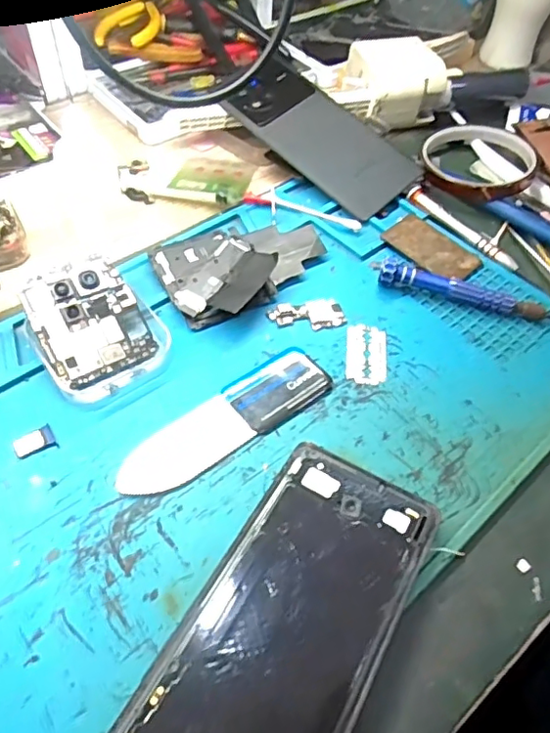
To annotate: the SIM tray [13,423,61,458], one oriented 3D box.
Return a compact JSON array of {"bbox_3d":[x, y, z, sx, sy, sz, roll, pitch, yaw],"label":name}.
[{"bbox_3d":[-0.116,0.036,0.274,0.018,0.004,0.014,-26,60,-22],"label":"SIM tray"}]

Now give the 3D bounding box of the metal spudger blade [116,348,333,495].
[{"bbox_3d":[-0.024,0.026,0.289,0.119,0.005,0.034,-31,62,-25],"label":"metal spudger blade"}]

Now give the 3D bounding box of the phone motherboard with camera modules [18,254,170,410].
[{"bbox_3d":[-0.096,-0.020,0.305,0.063,0.009,0.077,-29,85,-26],"label":"phone motherboard with camera modules"}]

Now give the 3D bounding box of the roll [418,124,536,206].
[{"bbox_3d":[0.153,-0.154,0.425,0.081,0.018,0.076,3,54,-4],"label":"roll"}]

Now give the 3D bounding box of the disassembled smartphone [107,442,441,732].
[{"bbox_3d":[0.003,0.106,0.226,0.074,0.013,0.162,27,56,14],"label":"disassembled smartphone"}]

